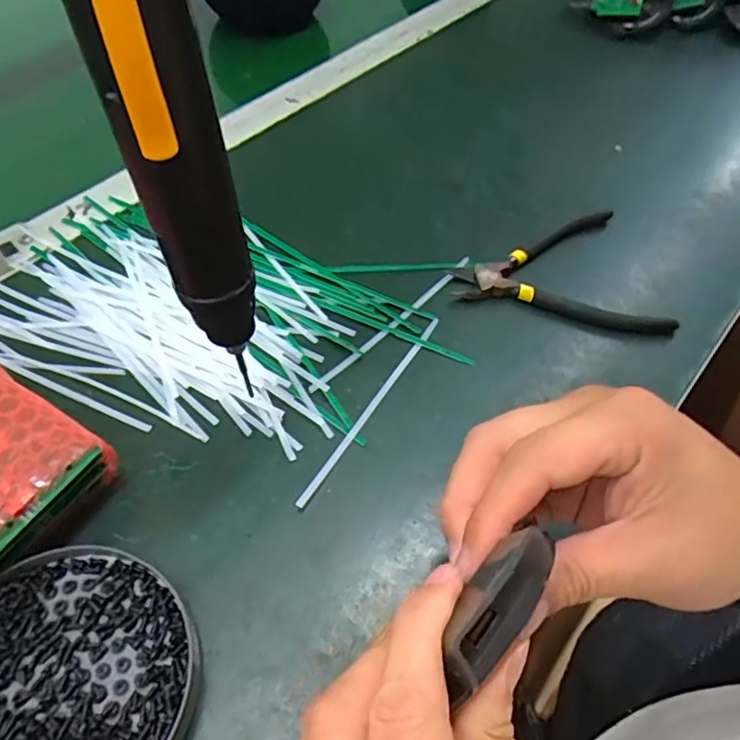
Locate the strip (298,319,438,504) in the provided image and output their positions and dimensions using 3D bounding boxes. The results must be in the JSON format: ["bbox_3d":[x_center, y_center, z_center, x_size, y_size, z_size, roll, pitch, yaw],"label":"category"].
[{"bbox_3d":[0.002,0.020,0.361,0.006,0.004,0.152,27,57,17],"label":"strip"}]

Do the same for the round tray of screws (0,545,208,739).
[{"bbox_3d":[-0.132,0.136,0.263,0.112,0.020,0.109,1,54,-1],"label":"round tray of screws"}]

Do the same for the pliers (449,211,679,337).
[{"bbox_3d":[0.134,-0.079,0.433,0.143,0.011,0.118,5,54,2],"label":"pliers"}]

